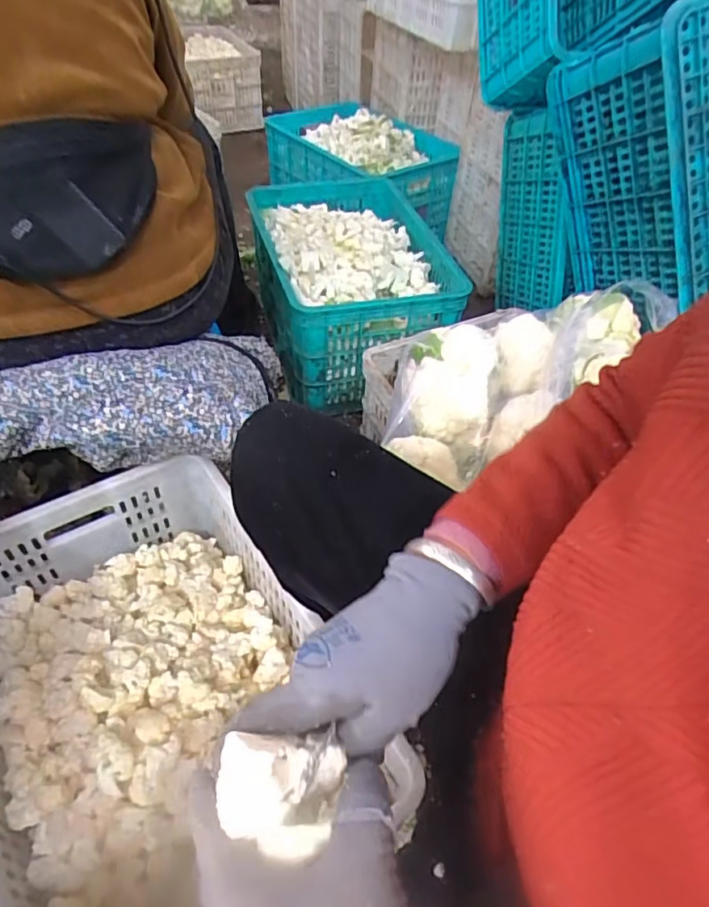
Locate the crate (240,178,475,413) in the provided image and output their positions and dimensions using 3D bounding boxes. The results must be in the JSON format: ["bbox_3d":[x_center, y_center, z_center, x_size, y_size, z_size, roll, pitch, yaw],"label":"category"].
[{"bbox_3d":[-0.008,-0.391,1.331,0.385,0.267,0.554,-11,48,-13],"label":"crate"}]

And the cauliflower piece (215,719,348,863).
[{"bbox_3d":[-0.033,0.162,0.278,0.058,0.033,0.049,-6,47,-9],"label":"cauliflower piece"}]

